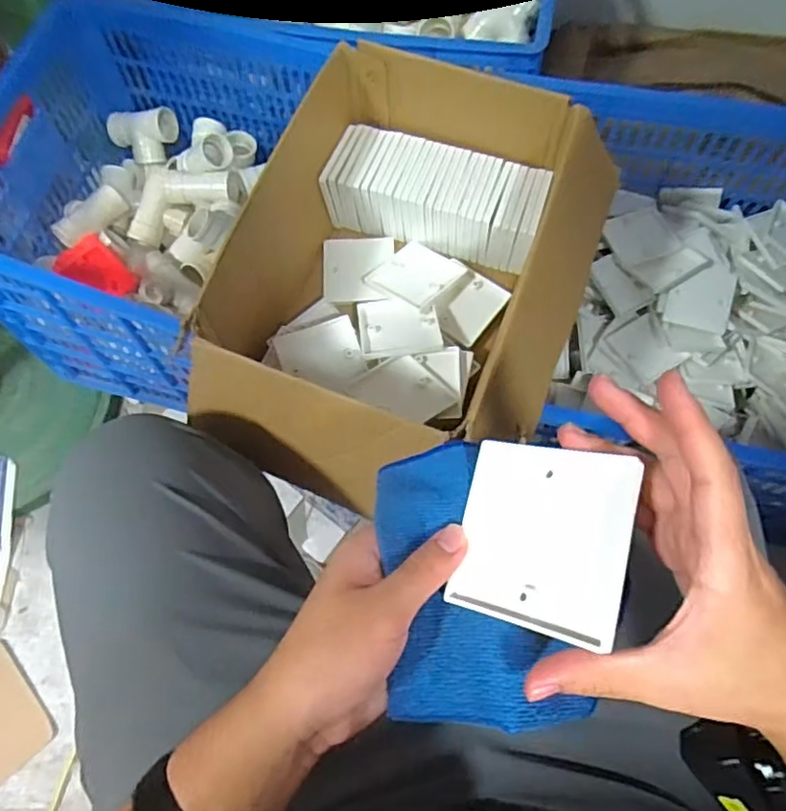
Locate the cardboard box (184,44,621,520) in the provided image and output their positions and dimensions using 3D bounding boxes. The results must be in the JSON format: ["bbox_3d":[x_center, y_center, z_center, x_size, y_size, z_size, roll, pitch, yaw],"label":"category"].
[{"bbox_3d":[0.018,-0.117,0.629,0.313,0.168,0.420,20,73,9],"label":"cardboard box"}]

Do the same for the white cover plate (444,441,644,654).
[{"bbox_3d":[0.070,0.062,0.298,0.083,0.008,0.084,5,77,40],"label":"white cover plate"}]

